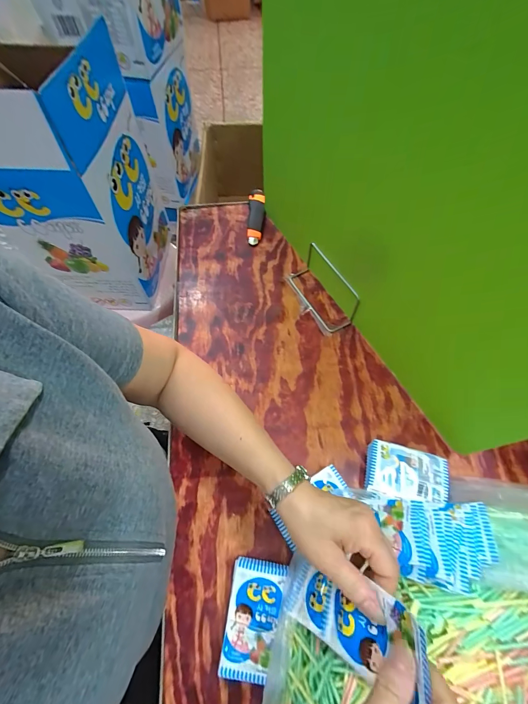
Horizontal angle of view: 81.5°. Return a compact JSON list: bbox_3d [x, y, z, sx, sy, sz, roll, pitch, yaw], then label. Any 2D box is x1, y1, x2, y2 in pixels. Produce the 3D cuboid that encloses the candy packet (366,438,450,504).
[{"bbox_3d":[0.198,0.172,0.432,0.105,0.028,0.069,13,63,6],"label":"candy packet"}]

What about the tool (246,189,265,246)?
[{"bbox_3d":[-0.018,-0.305,0.680,0.035,0.027,0.158,1,63,0],"label":"tool"}]

